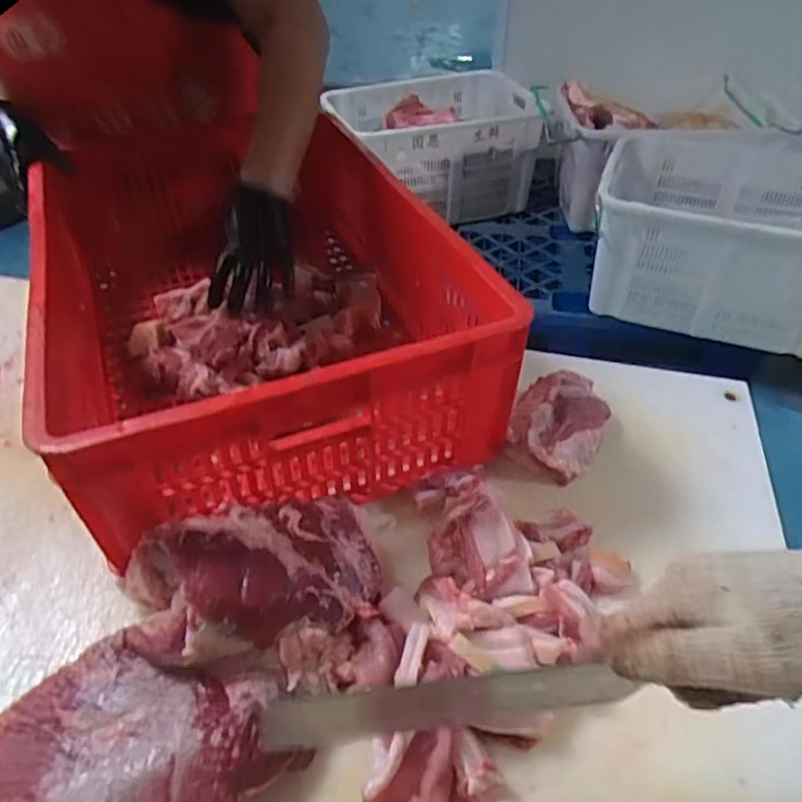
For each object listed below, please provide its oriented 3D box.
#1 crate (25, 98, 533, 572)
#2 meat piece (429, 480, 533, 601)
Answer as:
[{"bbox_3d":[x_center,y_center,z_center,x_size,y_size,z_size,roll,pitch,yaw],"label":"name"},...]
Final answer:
[{"bbox_3d":[-0.171,-0.142,0.774,0.427,0.196,0.636,-18,44,-17],"label":"crate"},{"bbox_3d":[0.066,0.122,0.567,0.081,0.041,0.122,-6,42,-4],"label":"meat piece"}]

